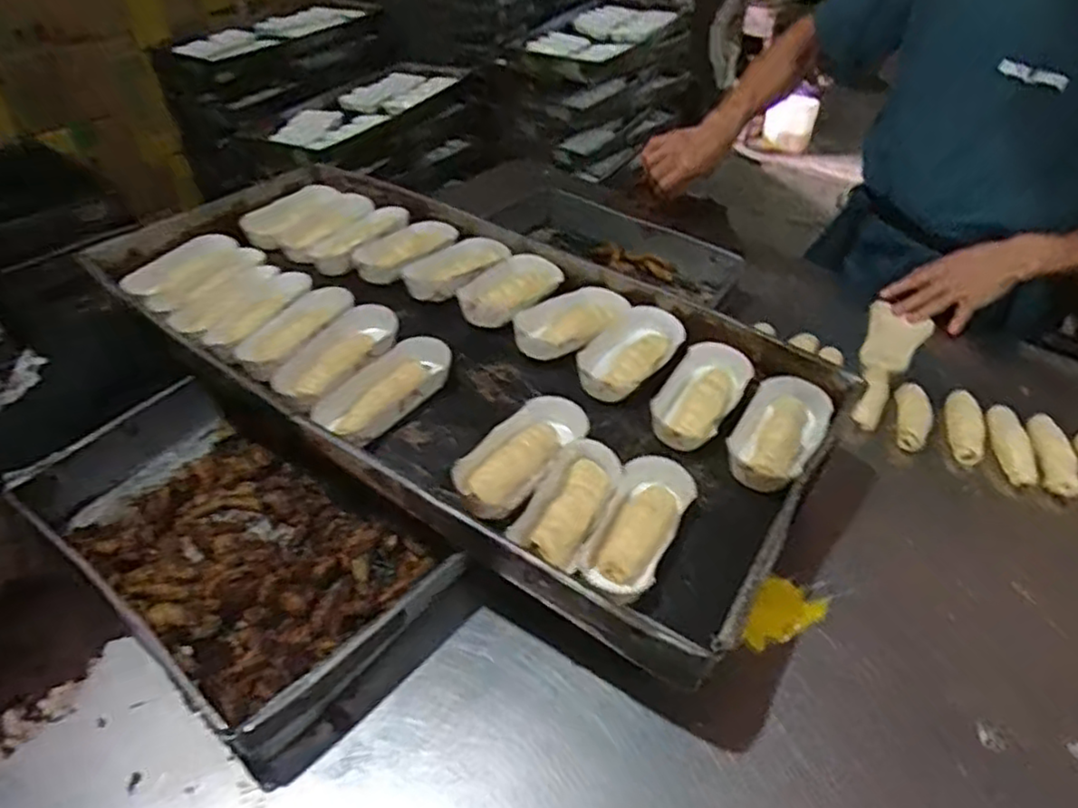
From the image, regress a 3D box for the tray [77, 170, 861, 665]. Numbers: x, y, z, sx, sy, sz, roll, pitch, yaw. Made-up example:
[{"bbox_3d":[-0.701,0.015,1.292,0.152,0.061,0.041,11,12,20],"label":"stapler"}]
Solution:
[{"bbox_3d":[-0.109,-0.077,0.738,0.851,0.066,0.388,29,48,27],"label":"tray"}]

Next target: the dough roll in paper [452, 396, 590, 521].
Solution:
[{"bbox_3d":[-0.017,0.044,0.598,0.065,0.029,0.140,31,51,28],"label":"dough roll in paper"}]

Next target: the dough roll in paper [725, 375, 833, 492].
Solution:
[{"bbox_3d":[0.234,0.025,0.652,0.074,0.034,0.156,26,49,25],"label":"dough roll in paper"}]

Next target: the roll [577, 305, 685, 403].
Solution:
[{"bbox_3d":[0.096,-0.059,0.724,0.074,0.028,0.147,31,51,28],"label":"roll"}]

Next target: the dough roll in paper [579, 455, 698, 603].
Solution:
[{"bbox_3d":[0.084,0.103,0.567,0.059,0.031,0.143,22,47,21],"label":"dough roll in paper"}]

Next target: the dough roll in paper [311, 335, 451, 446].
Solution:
[{"bbox_3d":[-0.148,-0.017,0.670,0.065,0.033,0.148,26,49,24],"label":"dough roll in paper"}]

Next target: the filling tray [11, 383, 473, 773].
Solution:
[{"bbox_3d":[-0.282,0.117,0.609,0.396,0.068,0.221,29,50,26],"label":"filling tray"}]

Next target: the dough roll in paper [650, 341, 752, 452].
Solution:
[{"bbox_3d":[0.168,-0.010,0.689,0.071,0.030,0.146,24,48,23],"label":"dough roll in paper"}]

